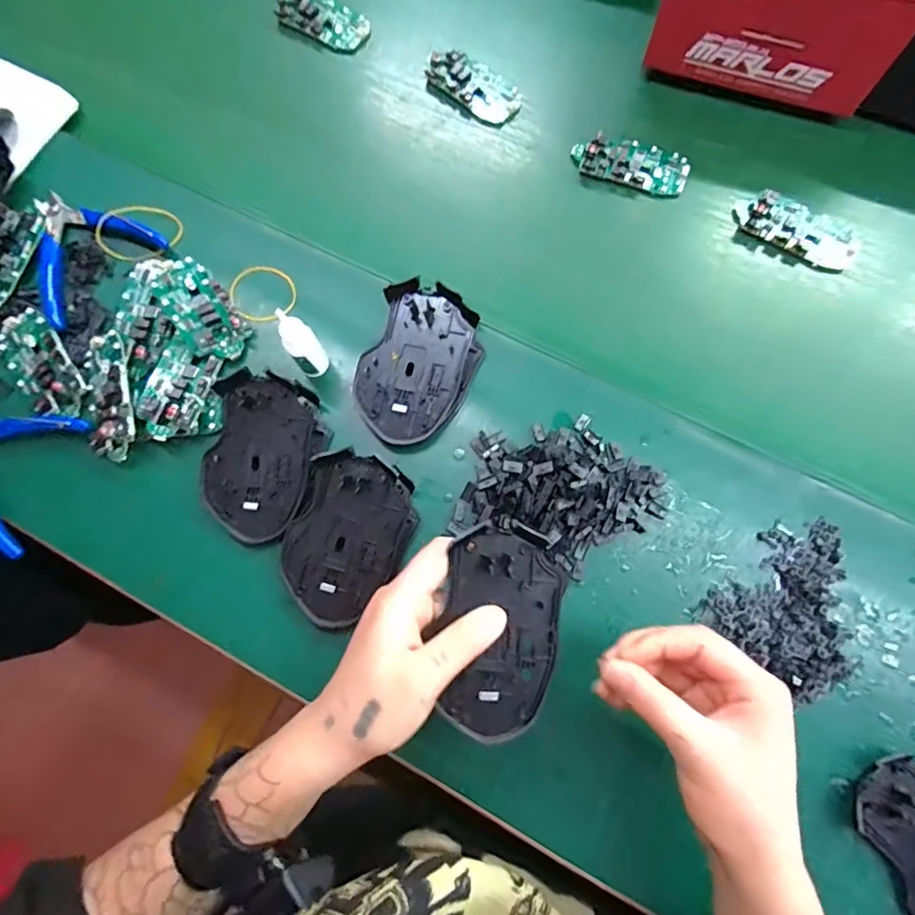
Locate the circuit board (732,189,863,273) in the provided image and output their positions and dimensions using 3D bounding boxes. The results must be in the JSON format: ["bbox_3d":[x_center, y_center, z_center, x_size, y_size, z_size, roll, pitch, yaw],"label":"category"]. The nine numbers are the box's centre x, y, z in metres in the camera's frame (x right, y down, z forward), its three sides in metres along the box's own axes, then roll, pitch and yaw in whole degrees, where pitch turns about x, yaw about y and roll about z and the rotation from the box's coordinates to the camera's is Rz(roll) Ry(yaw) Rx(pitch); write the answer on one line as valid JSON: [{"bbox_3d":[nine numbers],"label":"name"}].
[{"bbox_3d":[0.279,-0.190,0.424,0.098,0.008,0.046,31,77,9],"label":"circuit board"}]

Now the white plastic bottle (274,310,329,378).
[{"bbox_3d":[-0.110,-0.080,0.369,0.022,0.067,0.017,-4,75,0],"label":"white plastic bottle"}]

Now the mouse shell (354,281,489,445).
[{"bbox_3d":[-0.030,-0.069,0.382,0.079,0.031,0.118,24,76,7],"label":"mouse shell"}]

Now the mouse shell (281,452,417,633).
[{"bbox_3d":[-0.075,0.054,0.346,0.076,0.030,0.109,23,76,7],"label":"mouse shell"}]

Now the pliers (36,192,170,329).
[{"bbox_3d":[-0.313,-0.175,0.421,0.107,0.013,0.108,-44,78,-10],"label":"pliers"}]

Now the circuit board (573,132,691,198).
[{"bbox_3d":[0.150,-0.254,0.446,0.096,0.014,0.042,17,76,6],"label":"circuit board"}]

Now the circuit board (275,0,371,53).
[{"bbox_3d":[-0.128,-0.420,0.495,0.090,0.010,0.045,22,76,7],"label":"circuit board"}]

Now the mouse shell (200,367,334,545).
[{"bbox_3d":[-0.138,-0.002,0.361,0.079,0.027,0.111,15,75,5],"label":"mouse shell"}]

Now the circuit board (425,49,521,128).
[{"bbox_3d":[0.017,-0.339,0.472,0.090,0.014,0.044,37,78,10],"label":"circuit board"}]

